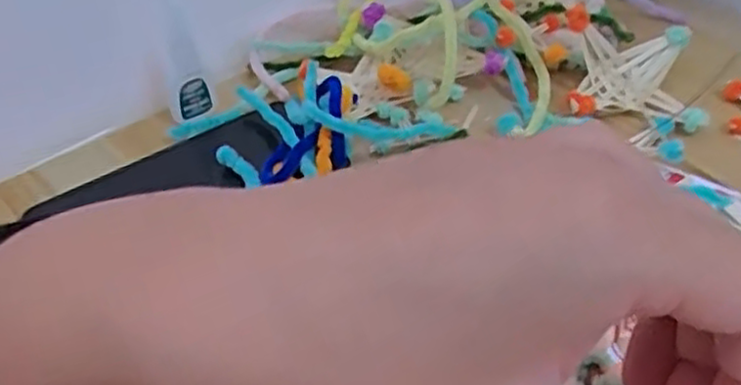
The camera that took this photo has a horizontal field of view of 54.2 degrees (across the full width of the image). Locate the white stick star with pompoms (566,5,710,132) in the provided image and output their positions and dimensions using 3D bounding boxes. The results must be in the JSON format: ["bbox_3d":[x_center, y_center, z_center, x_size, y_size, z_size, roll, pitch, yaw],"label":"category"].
[{"bbox_3d":[0.163,-0.077,0.446,0.080,0.040,0.075,1,43,5],"label":"white stick star with pompoms"}]

